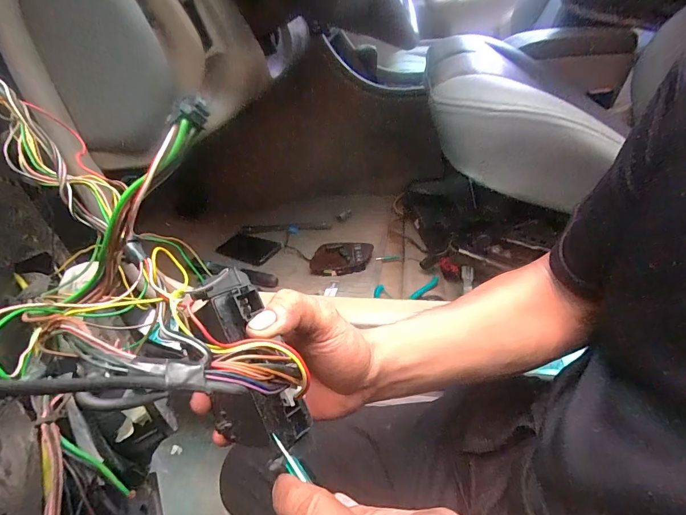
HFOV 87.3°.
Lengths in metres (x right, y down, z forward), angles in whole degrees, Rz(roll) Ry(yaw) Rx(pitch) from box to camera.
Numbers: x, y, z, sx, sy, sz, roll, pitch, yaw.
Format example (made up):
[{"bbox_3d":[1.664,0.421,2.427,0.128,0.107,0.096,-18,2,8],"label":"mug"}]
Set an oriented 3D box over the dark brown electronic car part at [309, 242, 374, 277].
[{"bbox_3d":[-0.003,0.002,0.798,0.131,0.030,0.087,-2,39,4],"label":"dark brown electronic car part"}]

